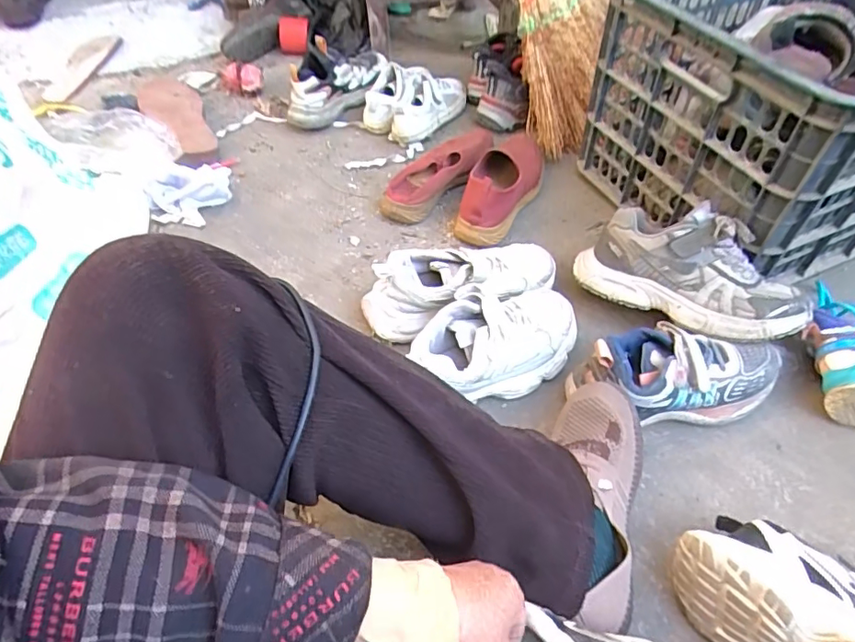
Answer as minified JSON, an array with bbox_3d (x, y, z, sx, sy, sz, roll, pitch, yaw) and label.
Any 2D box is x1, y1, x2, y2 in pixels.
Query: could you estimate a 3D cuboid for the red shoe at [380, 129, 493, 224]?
[{"bbox_3d":[0.027,-0.239,0.819,0.114,0.059,0.247,31,57,24],"label":"red shoe"}]

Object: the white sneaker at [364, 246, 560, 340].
[{"bbox_3d":[0.041,-0.042,0.643,0.229,0.100,0.090,-9,51,-6],"label":"white sneaker"}]

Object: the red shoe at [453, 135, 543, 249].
[{"bbox_3d":[0.117,-0.211,0.798,0.085,0.088,0.252,18,53,16],"label":"red shoe"}]

